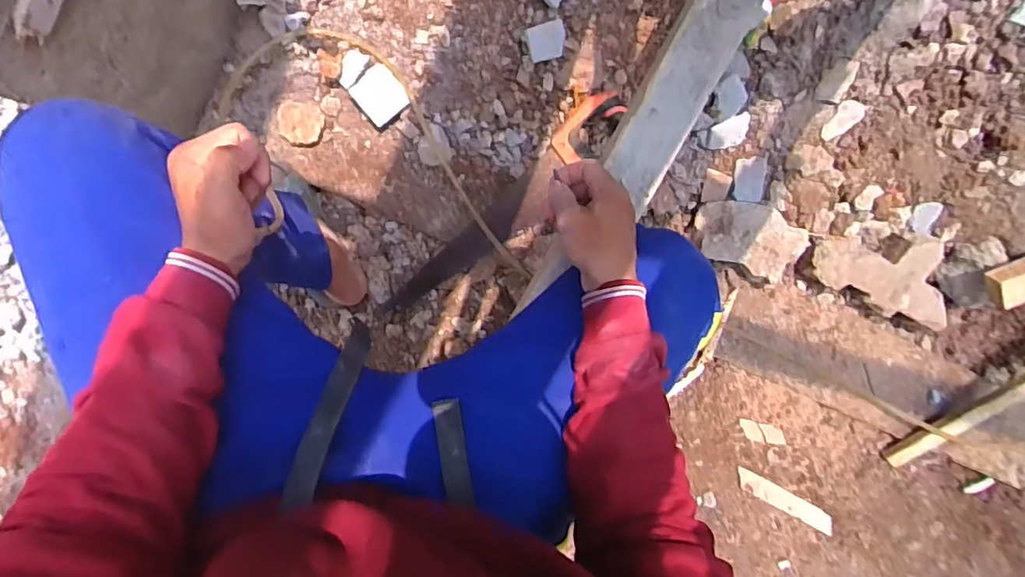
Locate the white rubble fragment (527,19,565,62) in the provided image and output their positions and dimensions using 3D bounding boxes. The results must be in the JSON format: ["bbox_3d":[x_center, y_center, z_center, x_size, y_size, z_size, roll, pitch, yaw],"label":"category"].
[{"bbox_3d":[0.053,-0.367,0.838,0.058,0.026,0.051,-20,98,-2],"label":"white rubble fragment"}]

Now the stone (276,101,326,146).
[{"bbox_3d":[-0.330,-0.257,0.879,0.063,0.025,0.067,-1,97,-4],"label":"stone"}]

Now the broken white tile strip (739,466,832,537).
[{"bbox_3d":[0.473,0.370,0.981,0.183,0.010,0.036,28,100,0],"label":"broken white tile strip"}]

